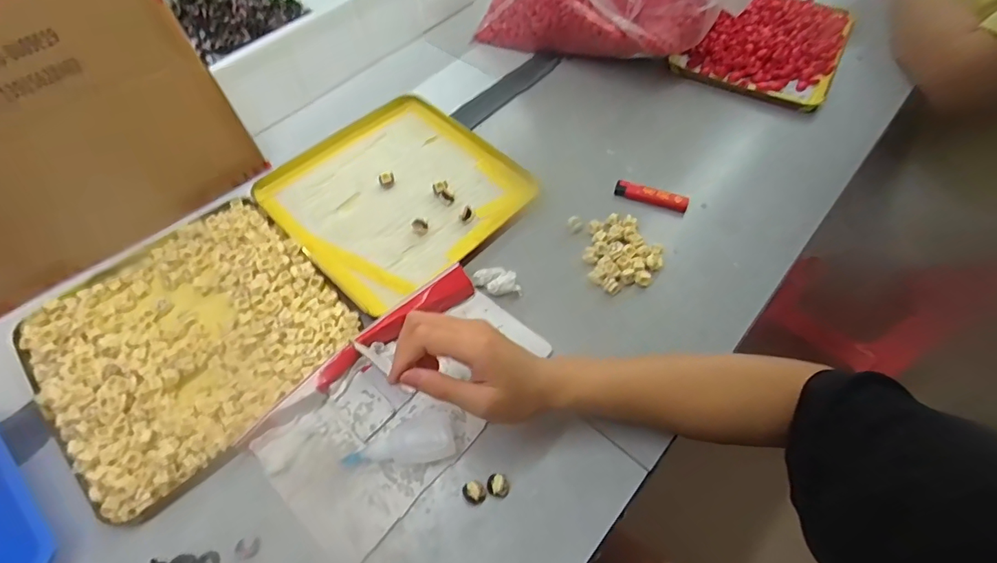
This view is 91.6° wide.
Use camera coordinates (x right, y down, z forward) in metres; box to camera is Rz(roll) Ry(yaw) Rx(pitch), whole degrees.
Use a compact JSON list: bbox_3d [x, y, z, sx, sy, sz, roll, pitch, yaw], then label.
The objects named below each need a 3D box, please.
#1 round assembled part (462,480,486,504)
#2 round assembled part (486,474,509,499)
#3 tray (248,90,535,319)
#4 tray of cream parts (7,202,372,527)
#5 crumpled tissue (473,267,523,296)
[{"bbox_3d":[-0.019,0.163,0.375,0.016,0.014,0.018,-31,62,-17],"label":"round assembled part"},{"bbox_3d":[0.000,0.159,0.379,0.018,0.017,0.016,18,60,12],"label":"round assembled part"},{"bbox_3d":[-0.117,-0.102,0.547,0.237,0.017,0.234,38,66,22],"label":"tray"},{"bbox_3d":[-0.282,0.042,0.440,0.237,0.021,0.236,-40,65,-21],"label":"tray of cream parts"},{"bbox_3d":[-0.001,0.000,0.475,0.046,0.019,0.023,0,58,1],"label":"crumpled tissue"}]

